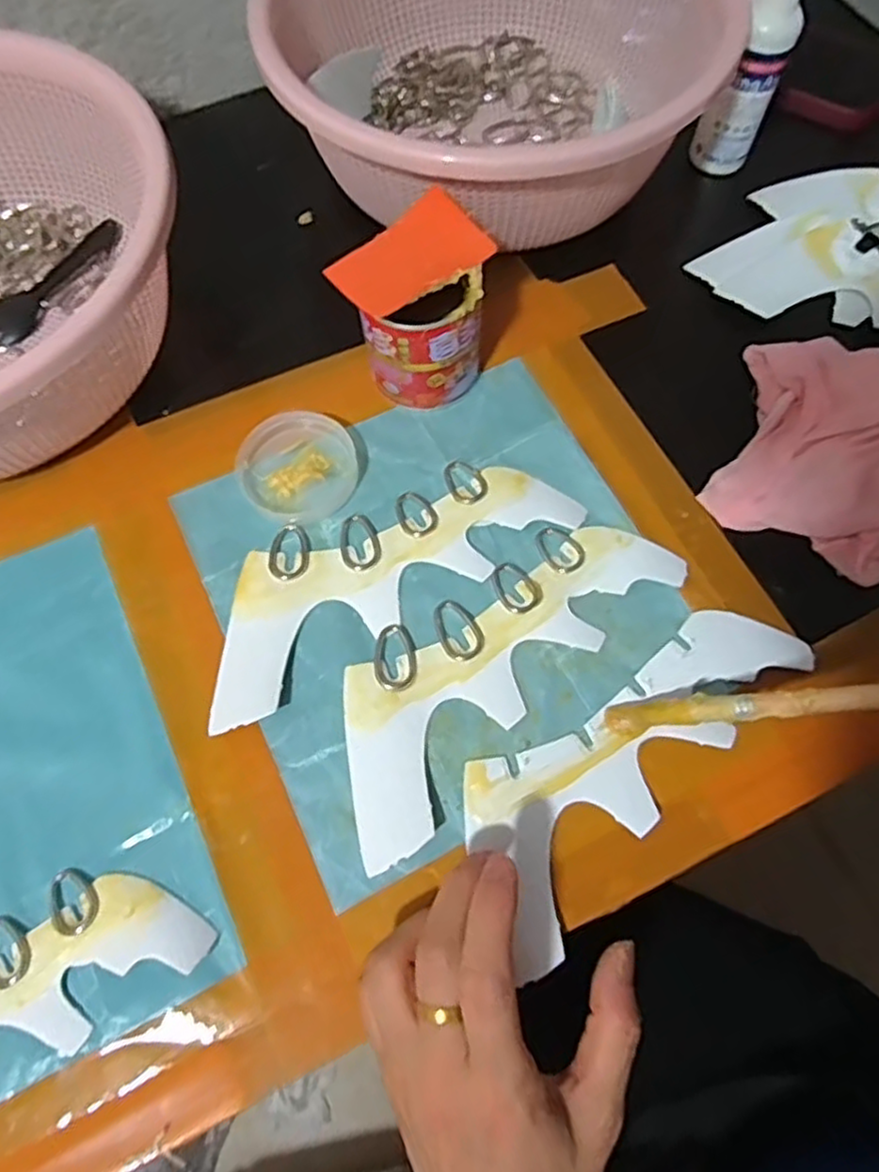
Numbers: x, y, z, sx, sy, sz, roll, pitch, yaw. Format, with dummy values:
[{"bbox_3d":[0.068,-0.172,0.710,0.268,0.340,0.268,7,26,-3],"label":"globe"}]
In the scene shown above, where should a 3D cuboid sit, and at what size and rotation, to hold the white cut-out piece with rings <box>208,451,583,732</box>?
[{"bbox_3d":[-0.034,-0.013,0.376,0.208,0.008,0.079,-33,70,-11],"label":"white cut-out piece with rings"}]

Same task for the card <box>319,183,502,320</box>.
[{"bbox_3d":[-0.014,-0.171,0.367,0.081,0.004,0.051,-41,72,-14],"label":"card"}]

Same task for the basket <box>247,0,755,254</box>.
[{"bbox_3d":[0.023,-0.324,0.446,0.255,0.107,0.255,-1,67,2],"label":"basket"}]

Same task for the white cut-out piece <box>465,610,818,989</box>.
[{"bbox_3d":[0.085,0.076,0.336,0.198,0.006,0.076,-42,70,-15],"label":"white cut-out piece"}]

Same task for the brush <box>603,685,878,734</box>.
[{"bbox_3d":[0.192,0.041,0.268,0.267,0.009,0.013,-12,63,34],"label":"brush"}]

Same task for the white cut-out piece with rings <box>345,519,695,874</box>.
[{"bbox_3d":[0.026,0.034,0.354,0.207,0.008,0.083,-40,72,-14],"label":"white cut-out piece with rings"}]

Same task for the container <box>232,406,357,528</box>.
[{"bbox_3d":[-0.079,-0.068,0.397,0.063,0.010,0.064,-1,67,2],"label":"container"}]

